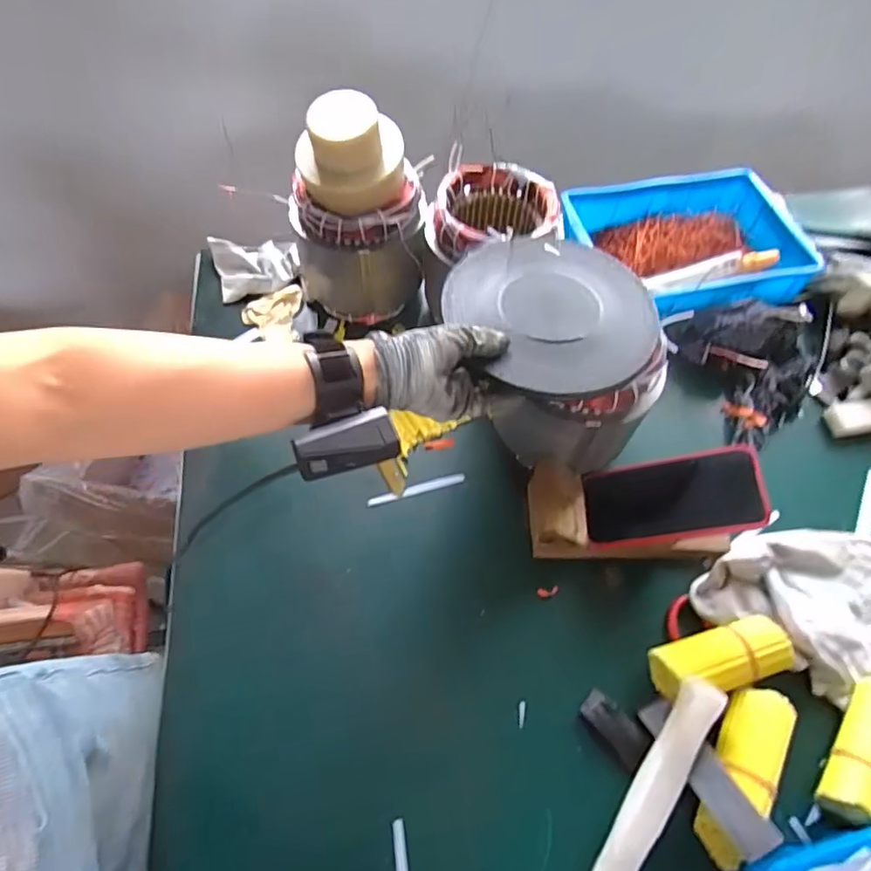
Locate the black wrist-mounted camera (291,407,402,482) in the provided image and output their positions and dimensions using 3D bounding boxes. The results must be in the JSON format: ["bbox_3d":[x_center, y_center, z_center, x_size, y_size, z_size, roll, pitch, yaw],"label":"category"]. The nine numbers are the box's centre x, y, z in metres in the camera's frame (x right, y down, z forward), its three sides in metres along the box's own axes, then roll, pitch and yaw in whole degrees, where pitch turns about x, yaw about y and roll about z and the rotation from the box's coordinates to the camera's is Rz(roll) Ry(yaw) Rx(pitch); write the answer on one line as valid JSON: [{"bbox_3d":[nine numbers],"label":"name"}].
[{"bbox_3d":[-0.061,0.009,0.393,0.068,0.023,0.031,-18,62,-12],"label":"black wrist-mounted camera"}]

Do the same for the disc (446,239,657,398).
[{"bbox_3d":[0.115,-0.117,0.531,0.188,0.014,0.185,1,60,-2],"label":"disc"}]

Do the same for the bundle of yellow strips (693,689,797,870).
[{"bbox_3d":[0.256,0.280,0.480,0.045,0.038,0.138,29,63,14],"label":"bundle of yellow strips"}]

